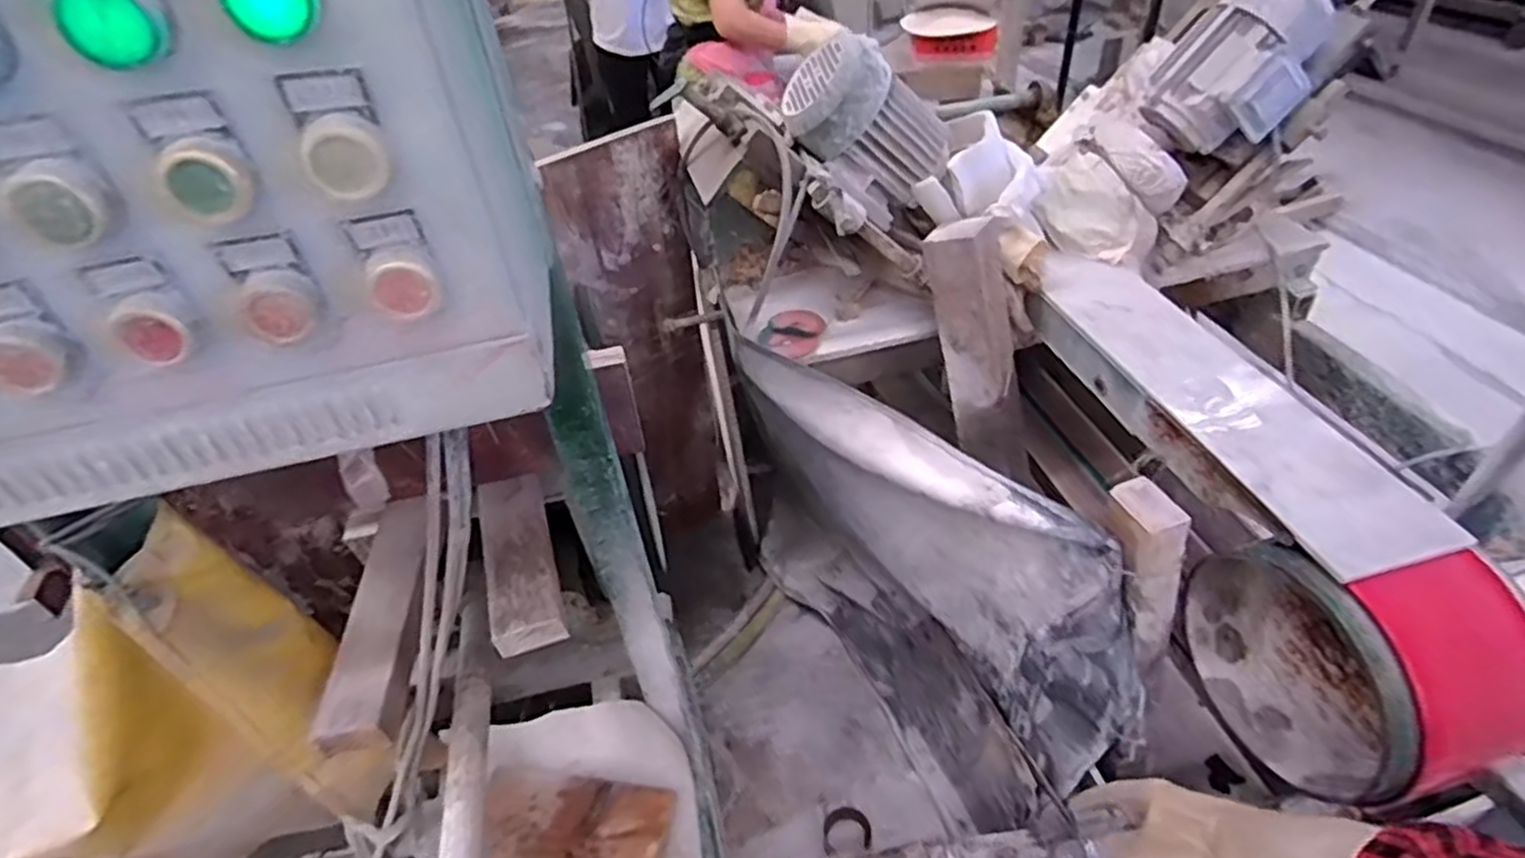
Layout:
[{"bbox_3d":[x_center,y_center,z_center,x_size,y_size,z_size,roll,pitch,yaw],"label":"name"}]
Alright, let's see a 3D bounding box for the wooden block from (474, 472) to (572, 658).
[{"bbox_3d":[-0.267,0.139,0.815,0.077,0.043,0.217,-18,43,-11],"label":"wooden block"}]

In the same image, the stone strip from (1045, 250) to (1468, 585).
[{"bbox_3d":[0.559,-0.068,0.941,0.157,0.020,0.617,-13,42,-6],"label":"stone strip"}]

